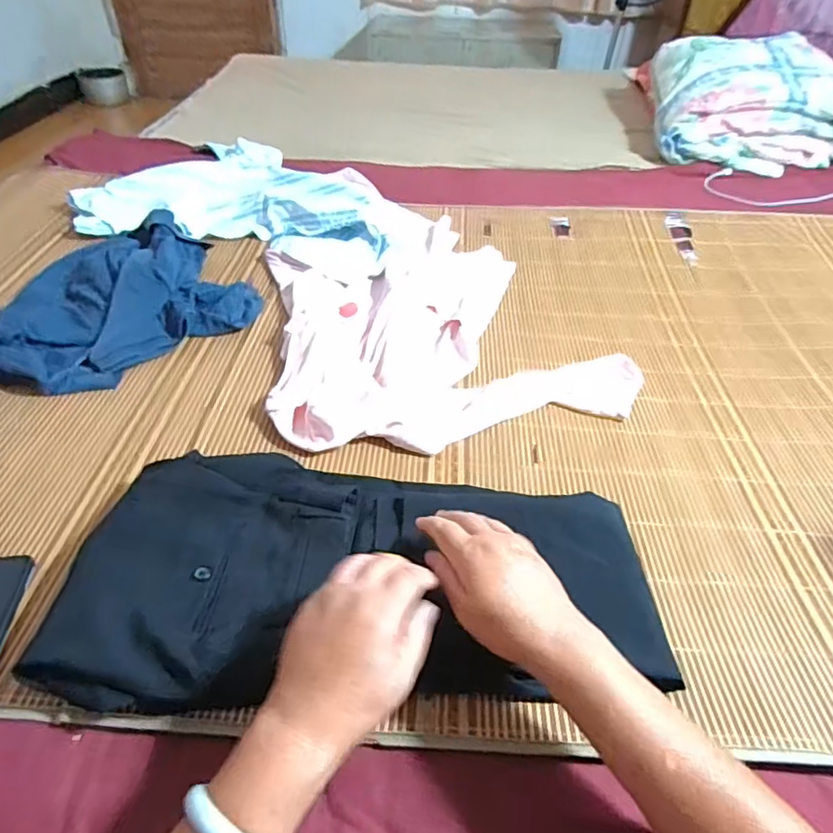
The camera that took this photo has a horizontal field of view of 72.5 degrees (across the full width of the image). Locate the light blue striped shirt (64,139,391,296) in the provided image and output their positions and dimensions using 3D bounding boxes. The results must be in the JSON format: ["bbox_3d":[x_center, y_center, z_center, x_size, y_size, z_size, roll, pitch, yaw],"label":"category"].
[{"bbox_3d":[-0.287,-0.421,1.075,0.544,0.054,0.449,10,44,9],"label":"light blue striped shirt"}]

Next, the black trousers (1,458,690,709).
[{"bbox_3d":[-0.031,0.136,0.509,0.502,0.040,0.233,2,44,-6],"label":"black trousers"}]

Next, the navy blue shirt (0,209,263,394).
[{"bbox_3d":[-0.429,-0.169,0.799,0.352,0.062,0.284,-32,53,-30],"label":"navy blue shirt"}]

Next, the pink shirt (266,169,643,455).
[{"bbox_3d":[-0.004,-0.195,0.879,0.459,0.034,0.620,-10,46,-14],"label":"pink shirt"}]

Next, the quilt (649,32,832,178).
[{"bbox_3d":[0.850,-0.787,1.416,0.490,0.197,0.425,6,43,4],"label":"quilt"}]

